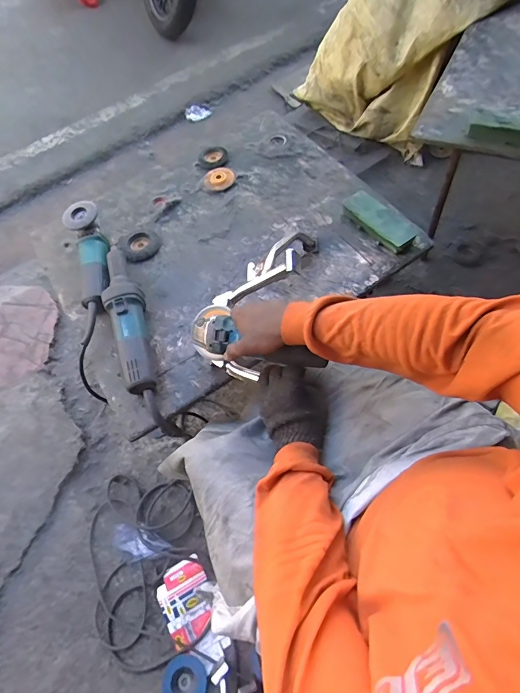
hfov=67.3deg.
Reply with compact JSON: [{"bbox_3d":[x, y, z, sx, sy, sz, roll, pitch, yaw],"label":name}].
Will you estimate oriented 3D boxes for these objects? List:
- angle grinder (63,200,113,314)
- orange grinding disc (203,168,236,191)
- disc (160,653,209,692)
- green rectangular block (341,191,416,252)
[{"bbox_3d":[-0.378,-0.200,0.887,0.076,0.091,0.275,-18,63,-3],"label":"angle grinder"},{"bbox_3d":[-0.106,-0.436,1.018,0.076,0.005,0.074,-3,76,11],"label":"orange grinding disc"},{"bbox_3d":[-0.166,0.741,0.859,0.097,0.008,0.104,-2,63,5],"label":"disc"},{"bbox_3d":[0.261,-0.279,0.863,0.062,0.034,0.172,-39,66,-13],"label":"green rectangular block"}]

